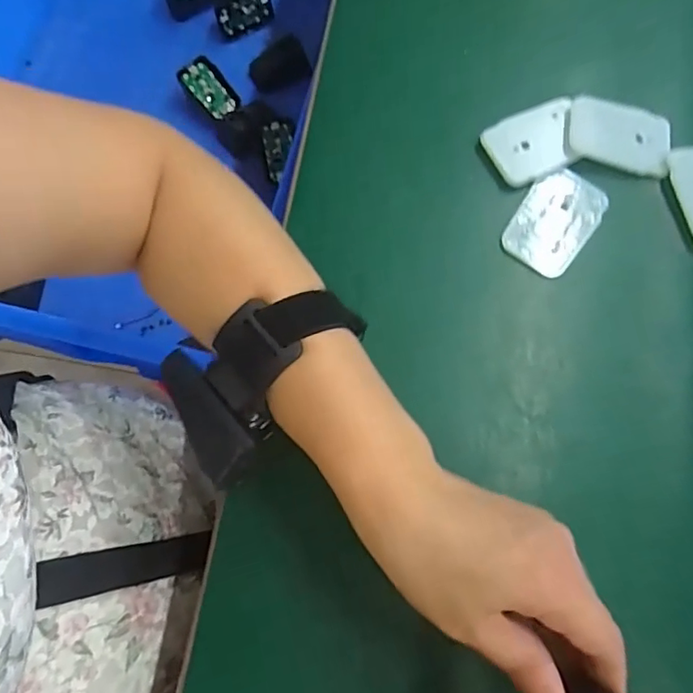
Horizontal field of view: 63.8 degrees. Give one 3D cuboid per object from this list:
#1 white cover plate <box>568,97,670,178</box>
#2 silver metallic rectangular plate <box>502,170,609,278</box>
[{"bbox_3d":[0.173,-0.135,0.354,0.066,0.004,0.042,15,82,-3],"label":"white cover plate"},{"bbox_3d":[0.128,-0.077,0.340,0.044,0.004,0.066,35,77,7],"label":"silver metallic rectangular plate"}]

